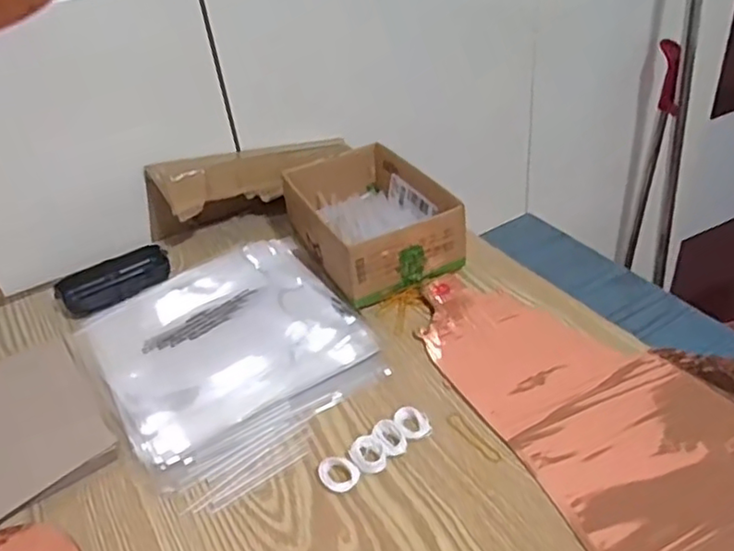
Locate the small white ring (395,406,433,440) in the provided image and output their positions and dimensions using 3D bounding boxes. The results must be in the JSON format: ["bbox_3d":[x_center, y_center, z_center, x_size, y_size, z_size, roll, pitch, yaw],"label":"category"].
[{"bbox_3d":[0.034,0.110,0.480,0.025,0.011,0.022,-8,37,-1],"label":"small white ring"}]

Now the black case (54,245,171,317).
[{"bbox_3d":[-0.261,0.003,0.664,0.109,0.025,0.045,-23,40,-21],"label":"black case"}]

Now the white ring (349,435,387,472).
[{"bbox_3d":[0.001,0.129,0.463,0.024,0.009,0.029,-18,38,-15],"label":"white ring"}]

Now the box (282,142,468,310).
[{"bbox_3d":[0.000,-0.059,0.658,0.125,0.066,0.191,-20,39,-17],"label":"box"}]

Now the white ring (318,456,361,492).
[{"bbox_3d":[-0.020,0.140,0.453,0.028,0.008,0.023,21,44,32],"label":"white ring"}]

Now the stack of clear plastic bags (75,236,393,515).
[{"bbox_3d":[-0.121,0.059,0.565,0.223,0.022,0.275,-24,40,-22],"label":"stack of clear plastic bags"}]

